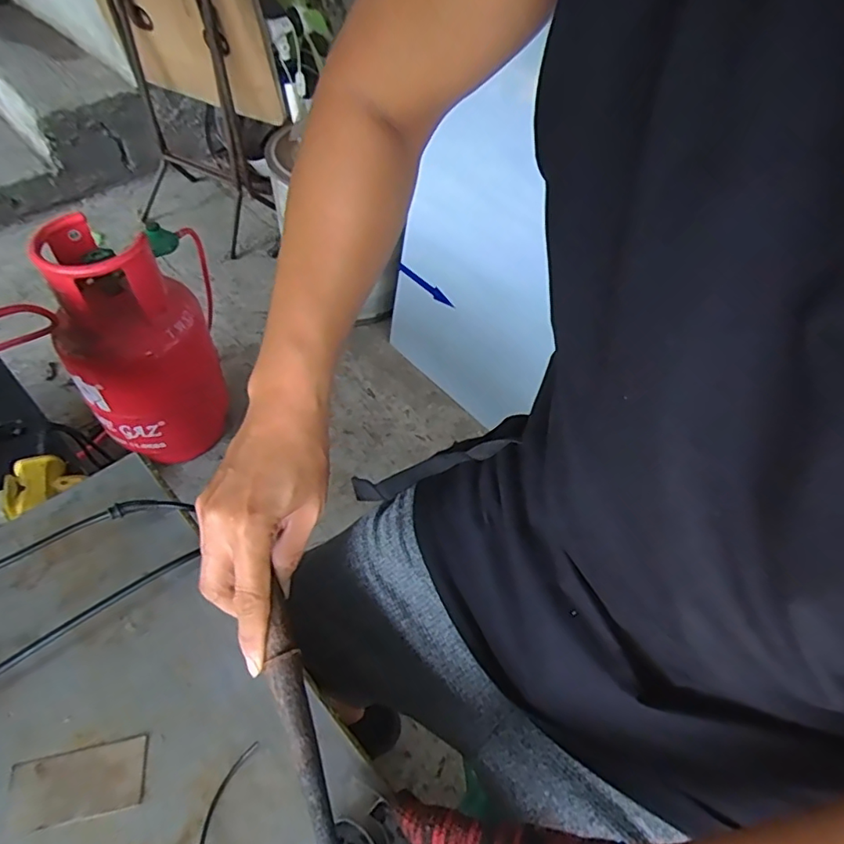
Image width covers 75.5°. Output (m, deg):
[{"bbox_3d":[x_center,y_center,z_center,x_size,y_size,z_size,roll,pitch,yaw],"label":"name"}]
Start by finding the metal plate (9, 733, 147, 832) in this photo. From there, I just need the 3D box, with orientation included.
[{"bbox_3d":[-0.222,0.232,0.350,0.079,0.004,0.040,-9,53,-11],"label":"metal plate"}]

